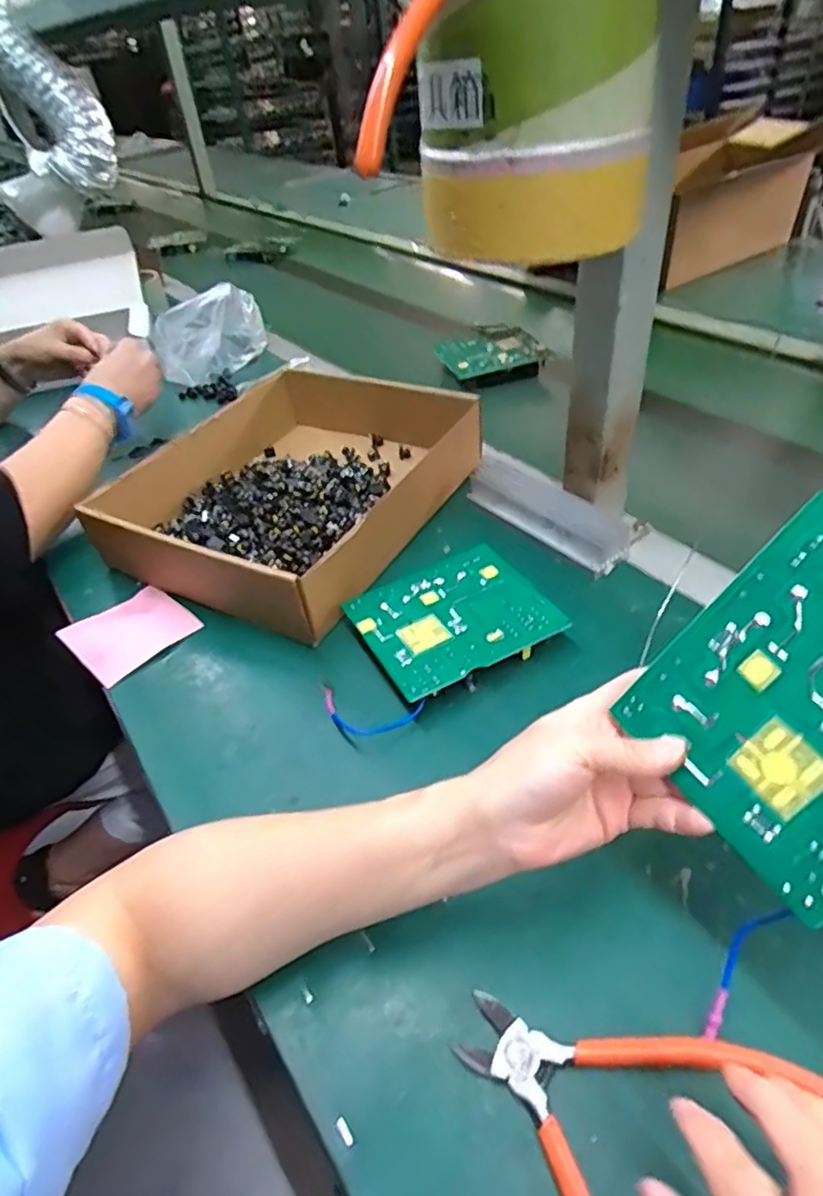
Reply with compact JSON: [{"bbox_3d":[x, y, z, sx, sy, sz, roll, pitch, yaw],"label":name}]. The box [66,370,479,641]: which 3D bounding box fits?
[{"bbox_3d":[-0.103,-0.110,0.620,0.250,0.066,0.313,15,46,24],"label":"box"}]

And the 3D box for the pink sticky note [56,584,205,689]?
[{"bbox_3d":[-0.226,0.027,0.528,0.077,0.013,0.084,27,51,33],"label":"pink sticky note"}]

